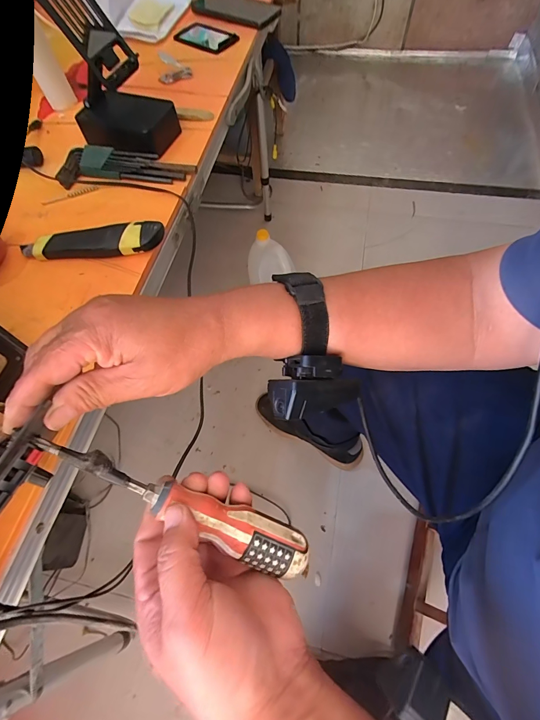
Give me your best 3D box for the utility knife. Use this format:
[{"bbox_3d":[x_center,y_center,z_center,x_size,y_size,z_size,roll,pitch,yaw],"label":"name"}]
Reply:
[{"bbox_3d":[-0.198,-0.133,0.376,0.156,0.021,0.037,-2,61,1],"label":"utility knife"}]

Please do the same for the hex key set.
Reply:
[{"bbox_3d":[-0.189,-0.252,0.437,0.175,0.027,0.047,-2,61,1],"label":"hex key set"}]

